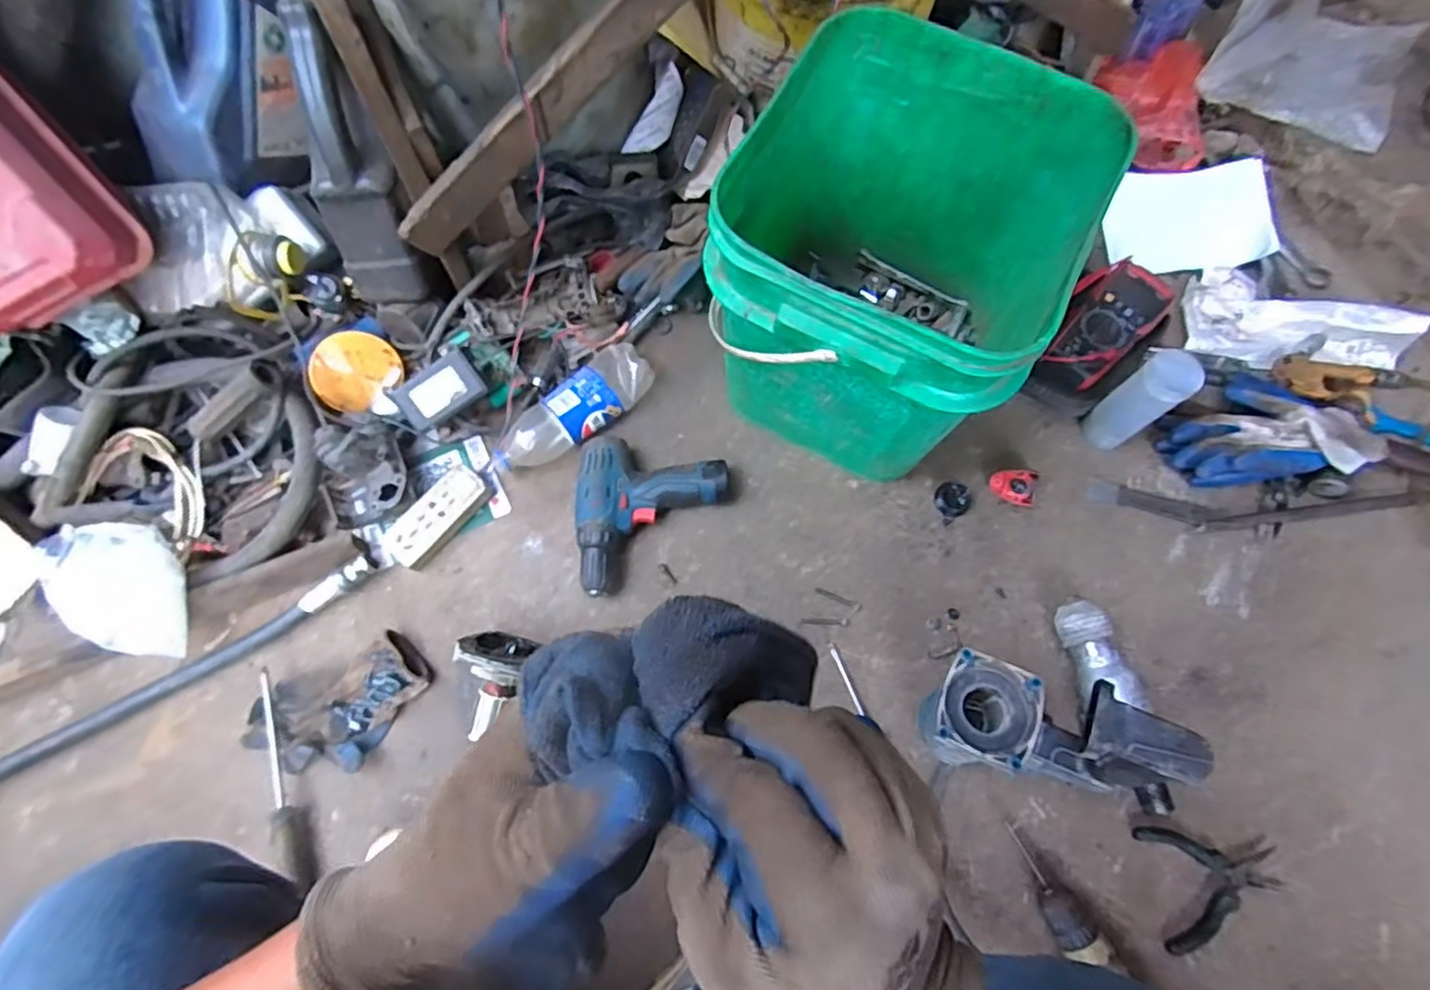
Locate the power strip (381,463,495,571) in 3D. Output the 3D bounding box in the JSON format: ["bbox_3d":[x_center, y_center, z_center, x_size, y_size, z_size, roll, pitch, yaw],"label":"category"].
[{"bbox_3d":[-0.329,0.026,0.799,0.056,0.024,0.134,42,74,12],"label":"power strip"}]

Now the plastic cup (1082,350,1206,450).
[{"bbox_3d":[0.490,-0.108,0.784,0.050,0.166,0.055,0,70,-1],"label":"plastic cup"}]

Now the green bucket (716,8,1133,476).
[{"bbox_3d":[0.175,-0.223,0.706,0.295,0.296,0.315,27,72,8],"label":"green bucket"}]

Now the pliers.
[{"bbox_3d":[0.515,0.391,0.692,0.138,0.013,0.117,-10,71,-5],"label":"pliers"}]

